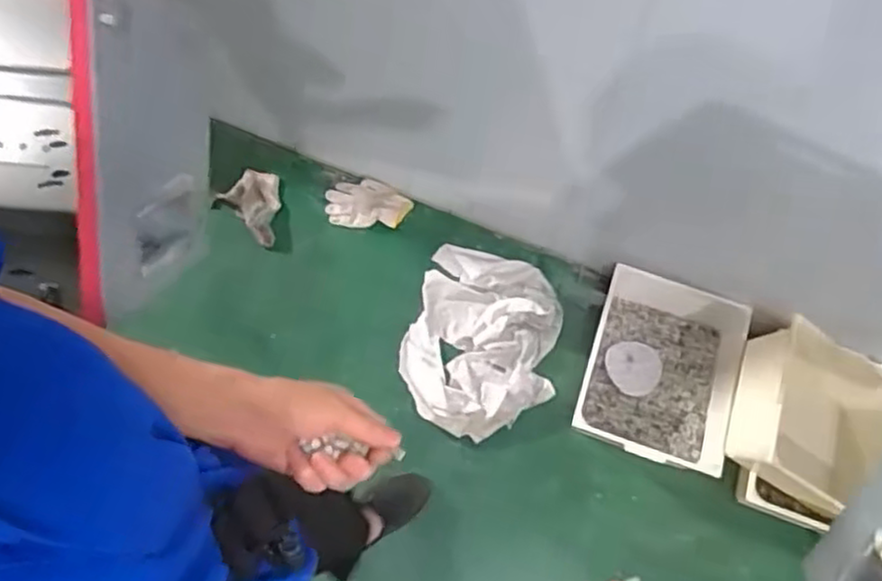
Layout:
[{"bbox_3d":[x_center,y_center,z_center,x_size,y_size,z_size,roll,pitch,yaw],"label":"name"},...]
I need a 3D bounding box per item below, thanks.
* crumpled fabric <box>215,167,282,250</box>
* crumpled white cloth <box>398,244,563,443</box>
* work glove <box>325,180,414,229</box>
[{"bbox_3d":[-0.393,-0.192,1.578,0.121,0.032,0.154,-42,75,-19],"label":"crumpled fabric"},{"bbox_3d":[0.083,0.100,1.470,0.297,0.044,0.395,10,66,1],"label":"crumpled white cloth"},{"bbox_3d":[-0.163,-0.192,1.600,0.184,0.018,0.104,2,84,4],"label":"work glove"}]

